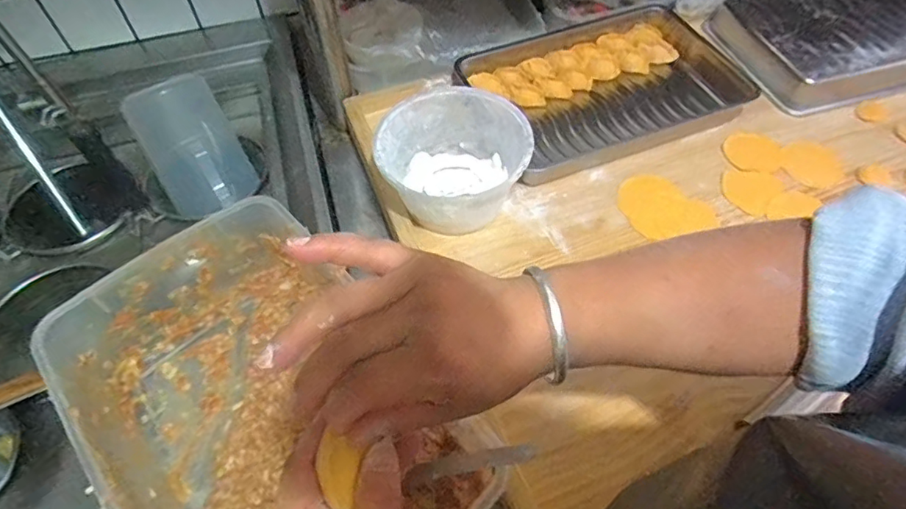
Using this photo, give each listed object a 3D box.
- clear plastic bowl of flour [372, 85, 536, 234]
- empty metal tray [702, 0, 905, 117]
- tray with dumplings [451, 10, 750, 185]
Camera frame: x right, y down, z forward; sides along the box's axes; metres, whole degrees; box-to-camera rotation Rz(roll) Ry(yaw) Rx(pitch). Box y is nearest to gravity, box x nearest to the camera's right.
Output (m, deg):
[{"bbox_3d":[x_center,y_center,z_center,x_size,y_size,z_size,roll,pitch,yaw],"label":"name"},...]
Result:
[{"bbox_3d":[0.001,-0.095,0.599,0.157,0.094,0.143,-1,56,2],"label":"clear plastic bowl of flour"},{"bbox_3d":[0.551,-0.320,0.758,0.335,0.046,0.238,-17,57,-9],"label":"empty metal tray"},{"bbox_3d":[0.197,-0.228,0.713,0.335,0.036,0.229,-19,57,-10],"label":"tray with dumplings"}]

